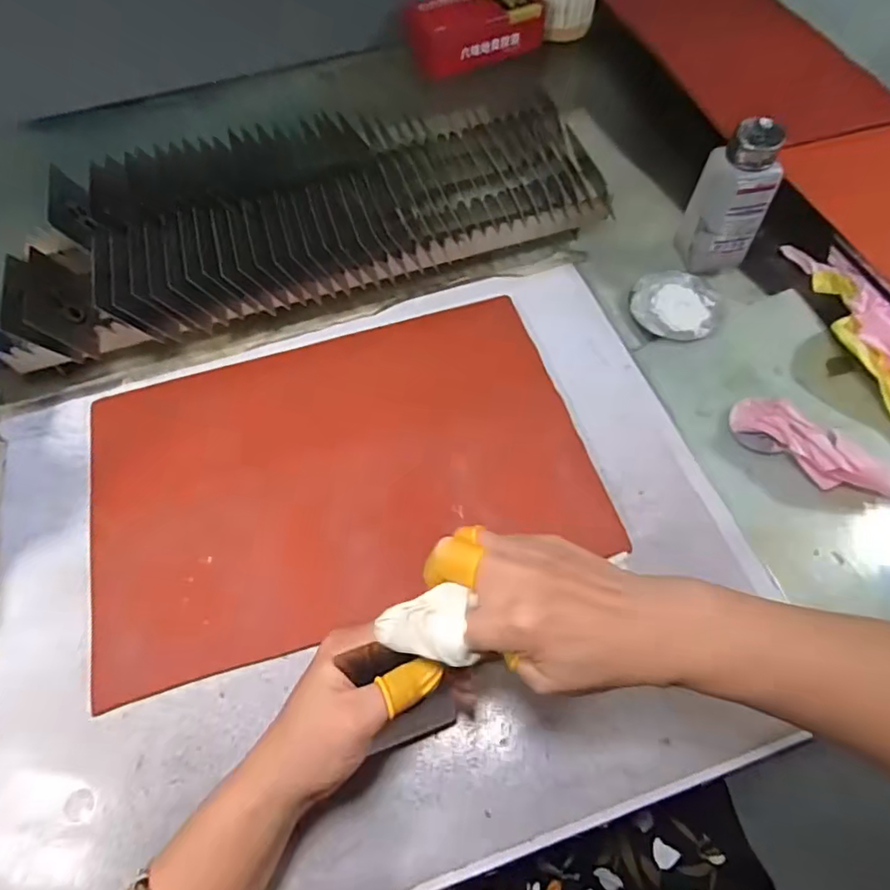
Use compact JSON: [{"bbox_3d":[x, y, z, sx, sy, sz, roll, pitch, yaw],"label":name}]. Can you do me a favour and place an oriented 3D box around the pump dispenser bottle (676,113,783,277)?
[{"bbox_3d":[0.252,-0.215,0.504,0.054,0.130,0.053,-12,62,-4],"label":"pump dispenser bottle"}]

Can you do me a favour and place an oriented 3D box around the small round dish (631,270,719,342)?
[{"bbox_3d":[0.217,-0.133,0.529,0.076,0.014,0.083,-1,62,2],"label":"small round dish"}]

